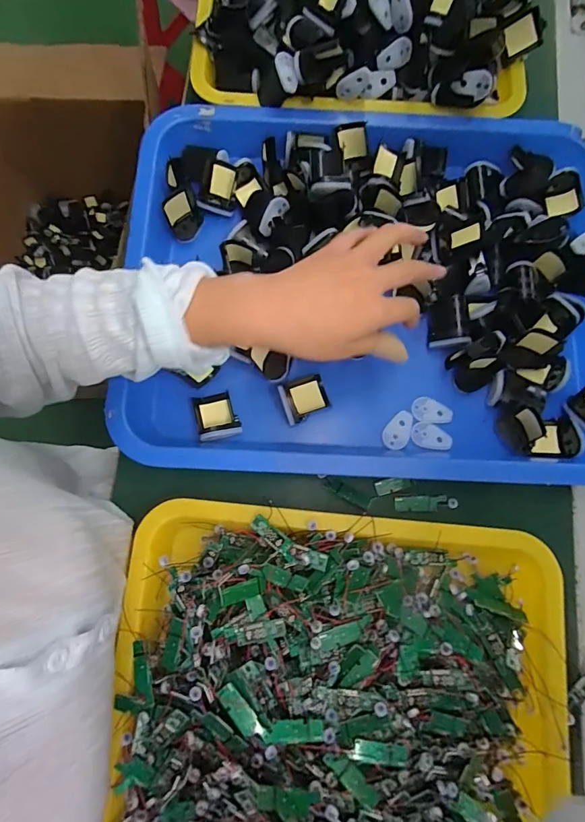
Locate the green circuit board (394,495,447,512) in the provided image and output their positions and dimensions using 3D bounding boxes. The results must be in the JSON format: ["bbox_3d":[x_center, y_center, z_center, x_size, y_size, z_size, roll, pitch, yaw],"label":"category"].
[{"bbox_3d":[0.110,0.080,0.375,0.043,0.006,0.013,-1,78,-1],"label":"green circuit board"}]

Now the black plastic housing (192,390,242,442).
[{"bbox_3d":[-0.066,0.005,0.378,0.036,0.026,0.043,-16,79,-4],"label":"black plastic housing"}]

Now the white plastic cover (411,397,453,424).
[{"bbox_3d":[0.124,-0.001,0.383,0.036,0.004,0.022,7,78,1],"label":"white plastic cover"}]

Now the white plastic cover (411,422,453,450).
[{"bbox_3d":[0.121,0.023,0.378,0.035,0.004,0.021,24,79,4],"label":"white plastic cover"}]

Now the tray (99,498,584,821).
[{"bbox_3d":[0.038,0.207,0.315,0.325,0.048,0.256,5,78,1],"label":"tray"}]

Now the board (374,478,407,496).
[{"bbox_3d":[0.084,0.065,0.376,0.027,0.004,0.012,-14,79,-3],"label":"board"}]

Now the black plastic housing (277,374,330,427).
[{"bbox_3d":[0.010,-0.011,0.382,0.040,0.015,0.034,-22,79,-5],"label":"black plastic housing"}]

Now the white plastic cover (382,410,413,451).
[{"bbox_3d":[0.093,0.017,0.381,0.021,0.004,0.037,31,80,6],"label":"white plastic cover"}]

